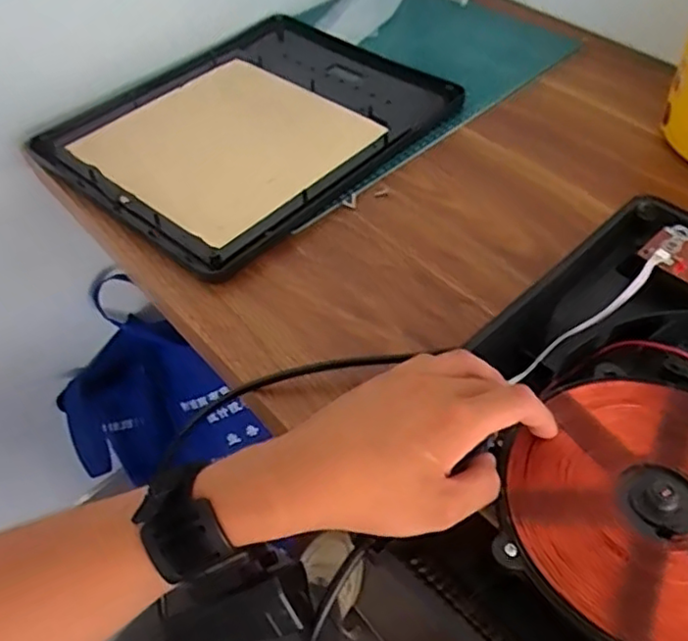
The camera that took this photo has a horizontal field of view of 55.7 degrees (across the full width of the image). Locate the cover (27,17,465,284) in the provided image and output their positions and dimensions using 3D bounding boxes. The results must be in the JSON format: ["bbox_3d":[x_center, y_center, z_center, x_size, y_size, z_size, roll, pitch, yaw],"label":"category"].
[{"bbox_3d":[-0.093,-0.204,0.646,0.339,0.024,0.303,-36,57,-27],"label":"cover"}]

